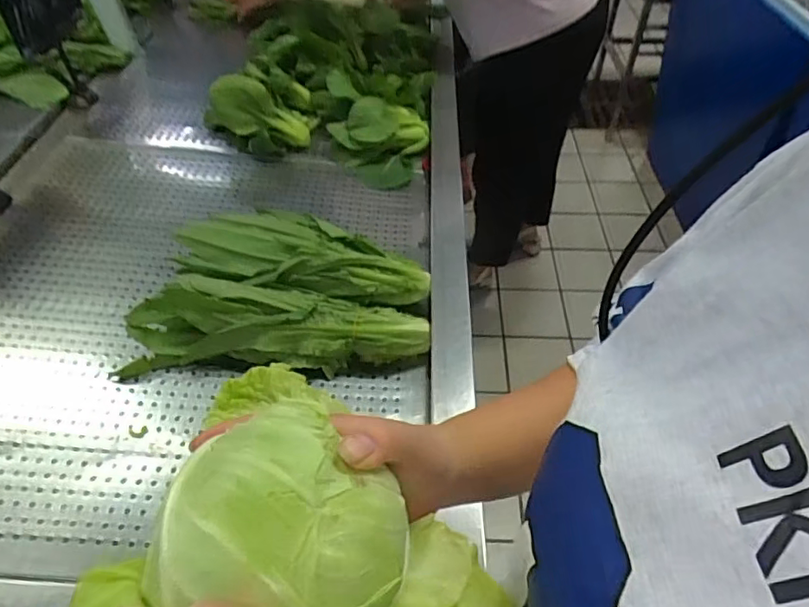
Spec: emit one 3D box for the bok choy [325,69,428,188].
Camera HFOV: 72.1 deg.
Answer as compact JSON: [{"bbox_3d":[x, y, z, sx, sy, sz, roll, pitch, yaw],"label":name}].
[{"bbox_3d":[-0.040,-0.268,0.865,0.154,0.117,0.146,-2,47,-1],"label":"bok choy"}]

